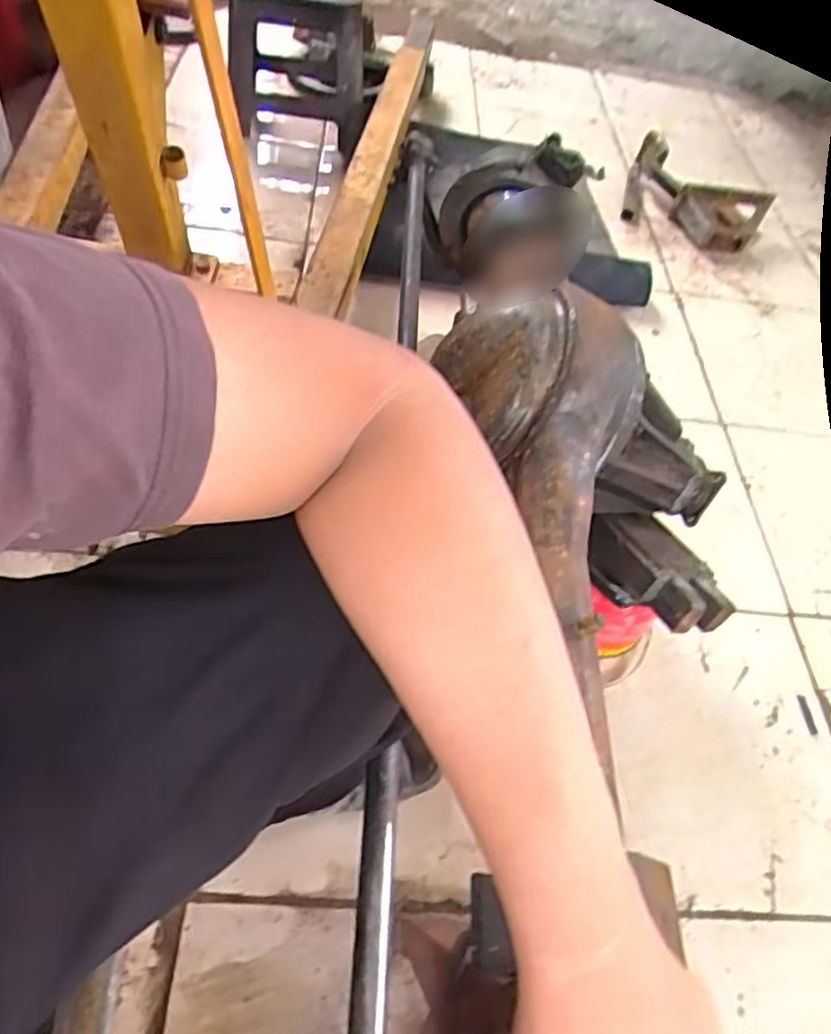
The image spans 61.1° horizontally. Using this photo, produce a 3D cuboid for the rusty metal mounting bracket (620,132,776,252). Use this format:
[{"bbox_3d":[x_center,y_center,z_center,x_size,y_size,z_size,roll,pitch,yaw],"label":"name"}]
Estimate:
[{"bbox_3d":[0.544,-0.618,1.377,0.281,0.140,0.090,20,52,10],"label":"rusty metal mounting bracket"}]

